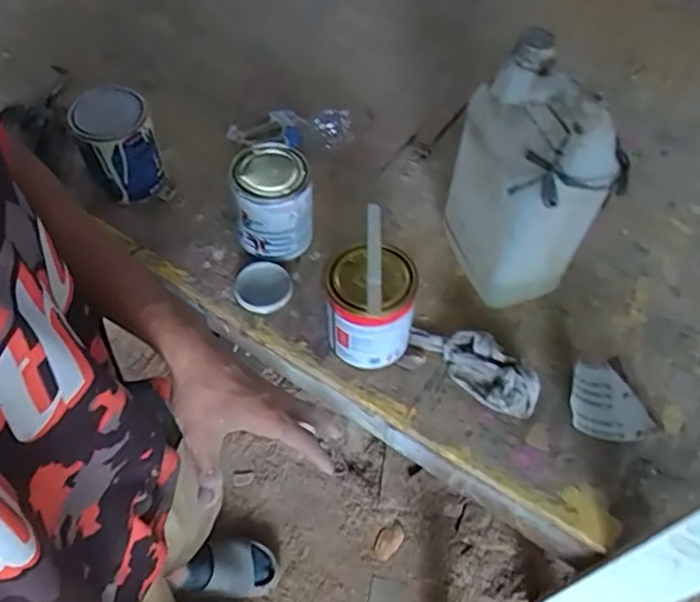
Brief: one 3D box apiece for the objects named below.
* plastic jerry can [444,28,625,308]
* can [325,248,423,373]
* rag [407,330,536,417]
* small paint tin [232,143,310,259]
[{"bbox_3d":[0.201,-0.126,0.739,0.109,0.336,0.185,-12,61,-10],"label":"plastic jerry can"},{"bbox_3d":[0.027,0.013,0.749,0.101,0.137,0.096,1,59,-2],"label":"can"},{"bbox_3d":[0.169,0.084,0.761,0.070,0.046,0.157,-39,68,-23],"label":"rag"},{"bbox_3d":[-0.103,-0.138,0.842,0.107,0.135,0.108,-2,59,-4],"label":"small paint tin"}]

